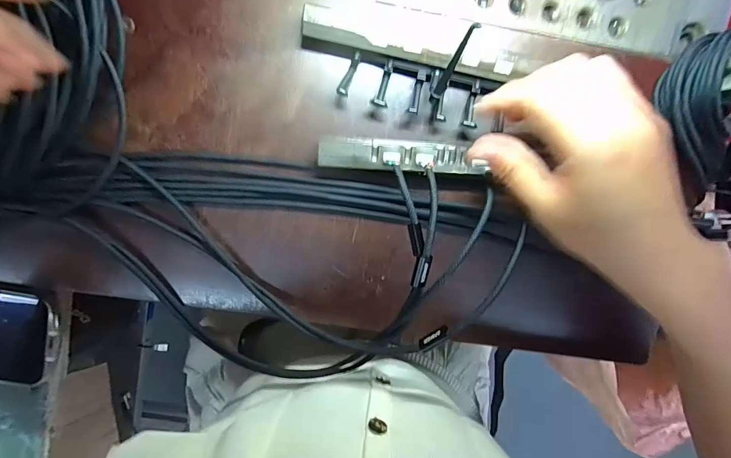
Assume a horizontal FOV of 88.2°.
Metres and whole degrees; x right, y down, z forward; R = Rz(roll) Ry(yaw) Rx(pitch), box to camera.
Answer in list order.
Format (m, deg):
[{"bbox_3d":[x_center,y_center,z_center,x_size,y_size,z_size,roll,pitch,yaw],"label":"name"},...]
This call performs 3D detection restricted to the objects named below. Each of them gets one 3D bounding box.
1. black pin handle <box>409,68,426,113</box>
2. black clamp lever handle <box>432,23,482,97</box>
[{"bbox_3d":[0.035,-0.092,0.255,0.006,0.015,0.028,13,98,-5],"label":"black pin handle"},{"bbox_3d":[0.052,-0.097,0.221,0.006,0.050,0.004,19,55,-6],"label":"black clamp lever handle"}]

